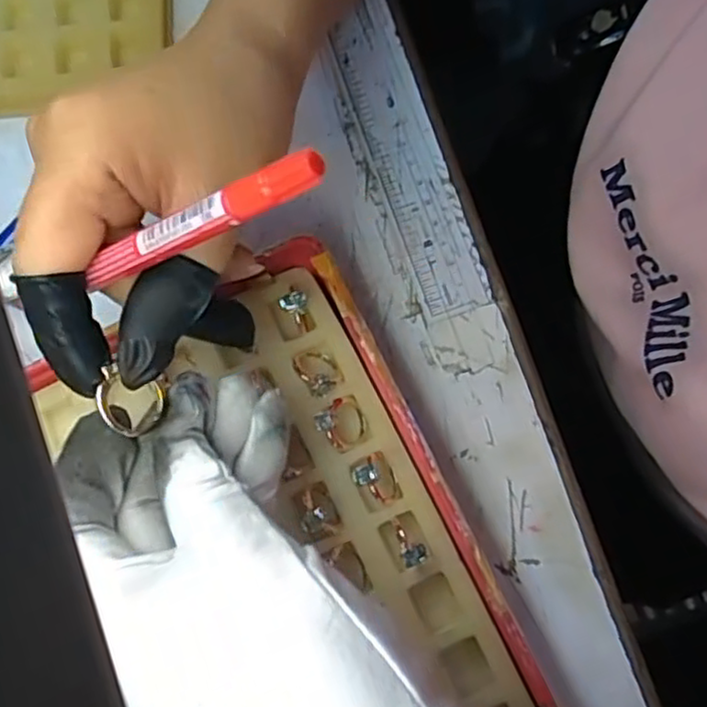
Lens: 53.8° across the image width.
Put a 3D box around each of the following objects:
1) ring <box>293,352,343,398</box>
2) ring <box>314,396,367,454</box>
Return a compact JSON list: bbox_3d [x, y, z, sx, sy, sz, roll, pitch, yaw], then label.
[{"bbox_3d":[-0.014,0.007,0.274,0.015,0.005,0.019,-37,80,-6],"label":"ring"},{"bbox_3d":[-0.004,0.027,0.268,0.018,0.007,0.019,0,79,1],"label":"ring"}]

